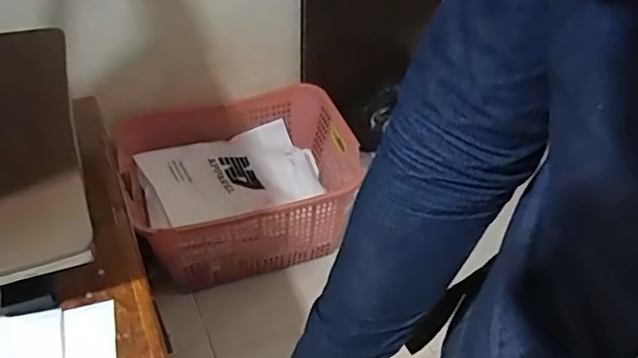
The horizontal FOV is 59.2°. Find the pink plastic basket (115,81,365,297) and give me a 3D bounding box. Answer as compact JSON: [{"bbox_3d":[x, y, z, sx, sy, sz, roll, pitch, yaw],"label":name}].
[{"bbox_3d":[-0.180,0.003,1.536,0.597,0.295,0.439,-14,51,-15],"label":"pink plastic basket"}]

